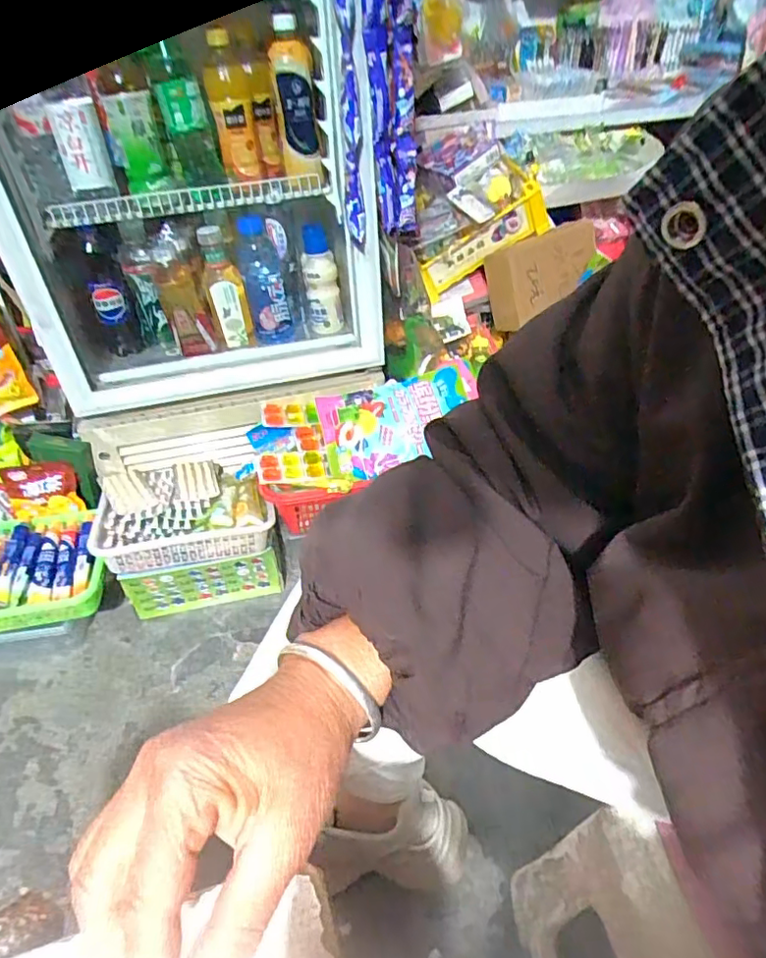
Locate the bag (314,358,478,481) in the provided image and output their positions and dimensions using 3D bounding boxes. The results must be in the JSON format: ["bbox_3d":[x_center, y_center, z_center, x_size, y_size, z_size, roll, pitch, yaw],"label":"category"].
[{"bbox_3d":[0.032,-0.099,0.927,0.263,0.034,0.156,-17,68,0],"label":"bag"}]

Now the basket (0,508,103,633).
[{"bbox_3d":[-0.565,0.144,0.886,0.276,0.076,0.184,-9,42,-8],"label":"basket"}]

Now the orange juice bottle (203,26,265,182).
[{"bbox_3d":[-0.212,-0.528,0.821,0.071,0.173,0.070,-10,42,-9],"label":"orange juice bottle"}]

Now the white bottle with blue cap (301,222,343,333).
[{"bbox_3d":[-0.106,-0.348,1.003,0.060,0.173,0.060,-5,41,-3],"label":"white bottle with blue cap"}]

